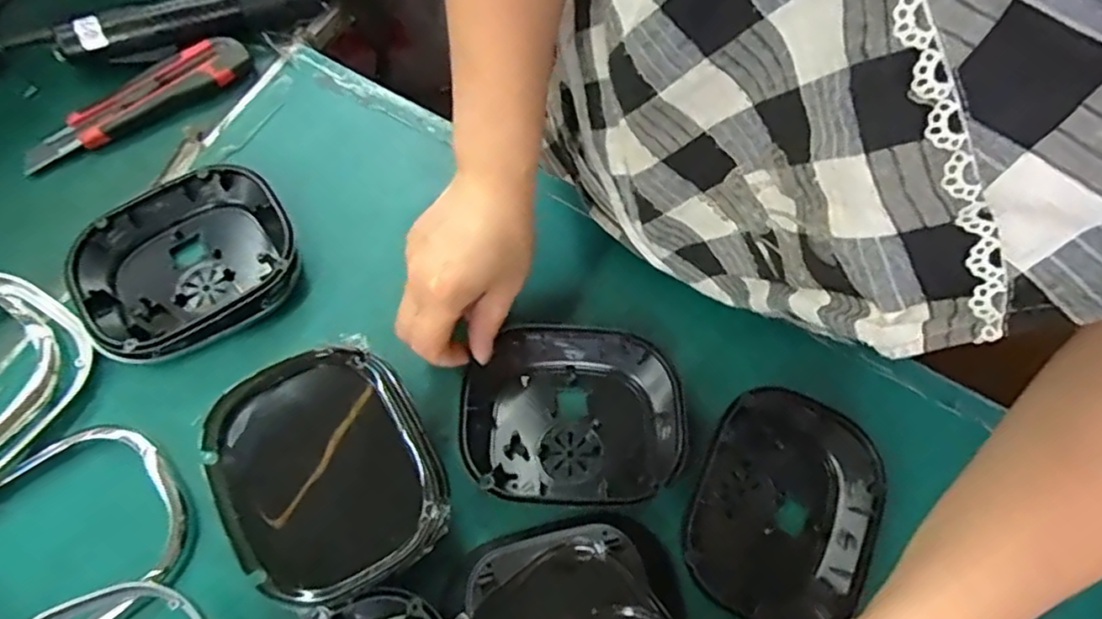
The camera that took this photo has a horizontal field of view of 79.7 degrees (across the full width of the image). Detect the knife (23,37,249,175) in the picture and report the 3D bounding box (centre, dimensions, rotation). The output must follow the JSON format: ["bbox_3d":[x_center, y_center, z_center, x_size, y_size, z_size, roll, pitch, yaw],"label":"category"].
[{"bbox_3d":[-0.319,-0.161,0.507,0.175,0.015,0.037,-33,75,-14],"label":"knife"}]

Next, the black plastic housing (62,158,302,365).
[{"bbox_3d":[-0.253,-0.030,0.455,0.145,0.033,0.118,-33,75,-14],"label":"black plastic housing"}]

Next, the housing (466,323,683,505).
[{"bbox_3d":[0.013,0.067,0.430,0.135,0.027,0.115,3,70,-1],"label":"housing"}]

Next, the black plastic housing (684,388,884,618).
[{"bbox_3d":[0.145,0.125,0.418,0.109,0.036,0.136,26,70,6],"label":"black plastic housing"}]

